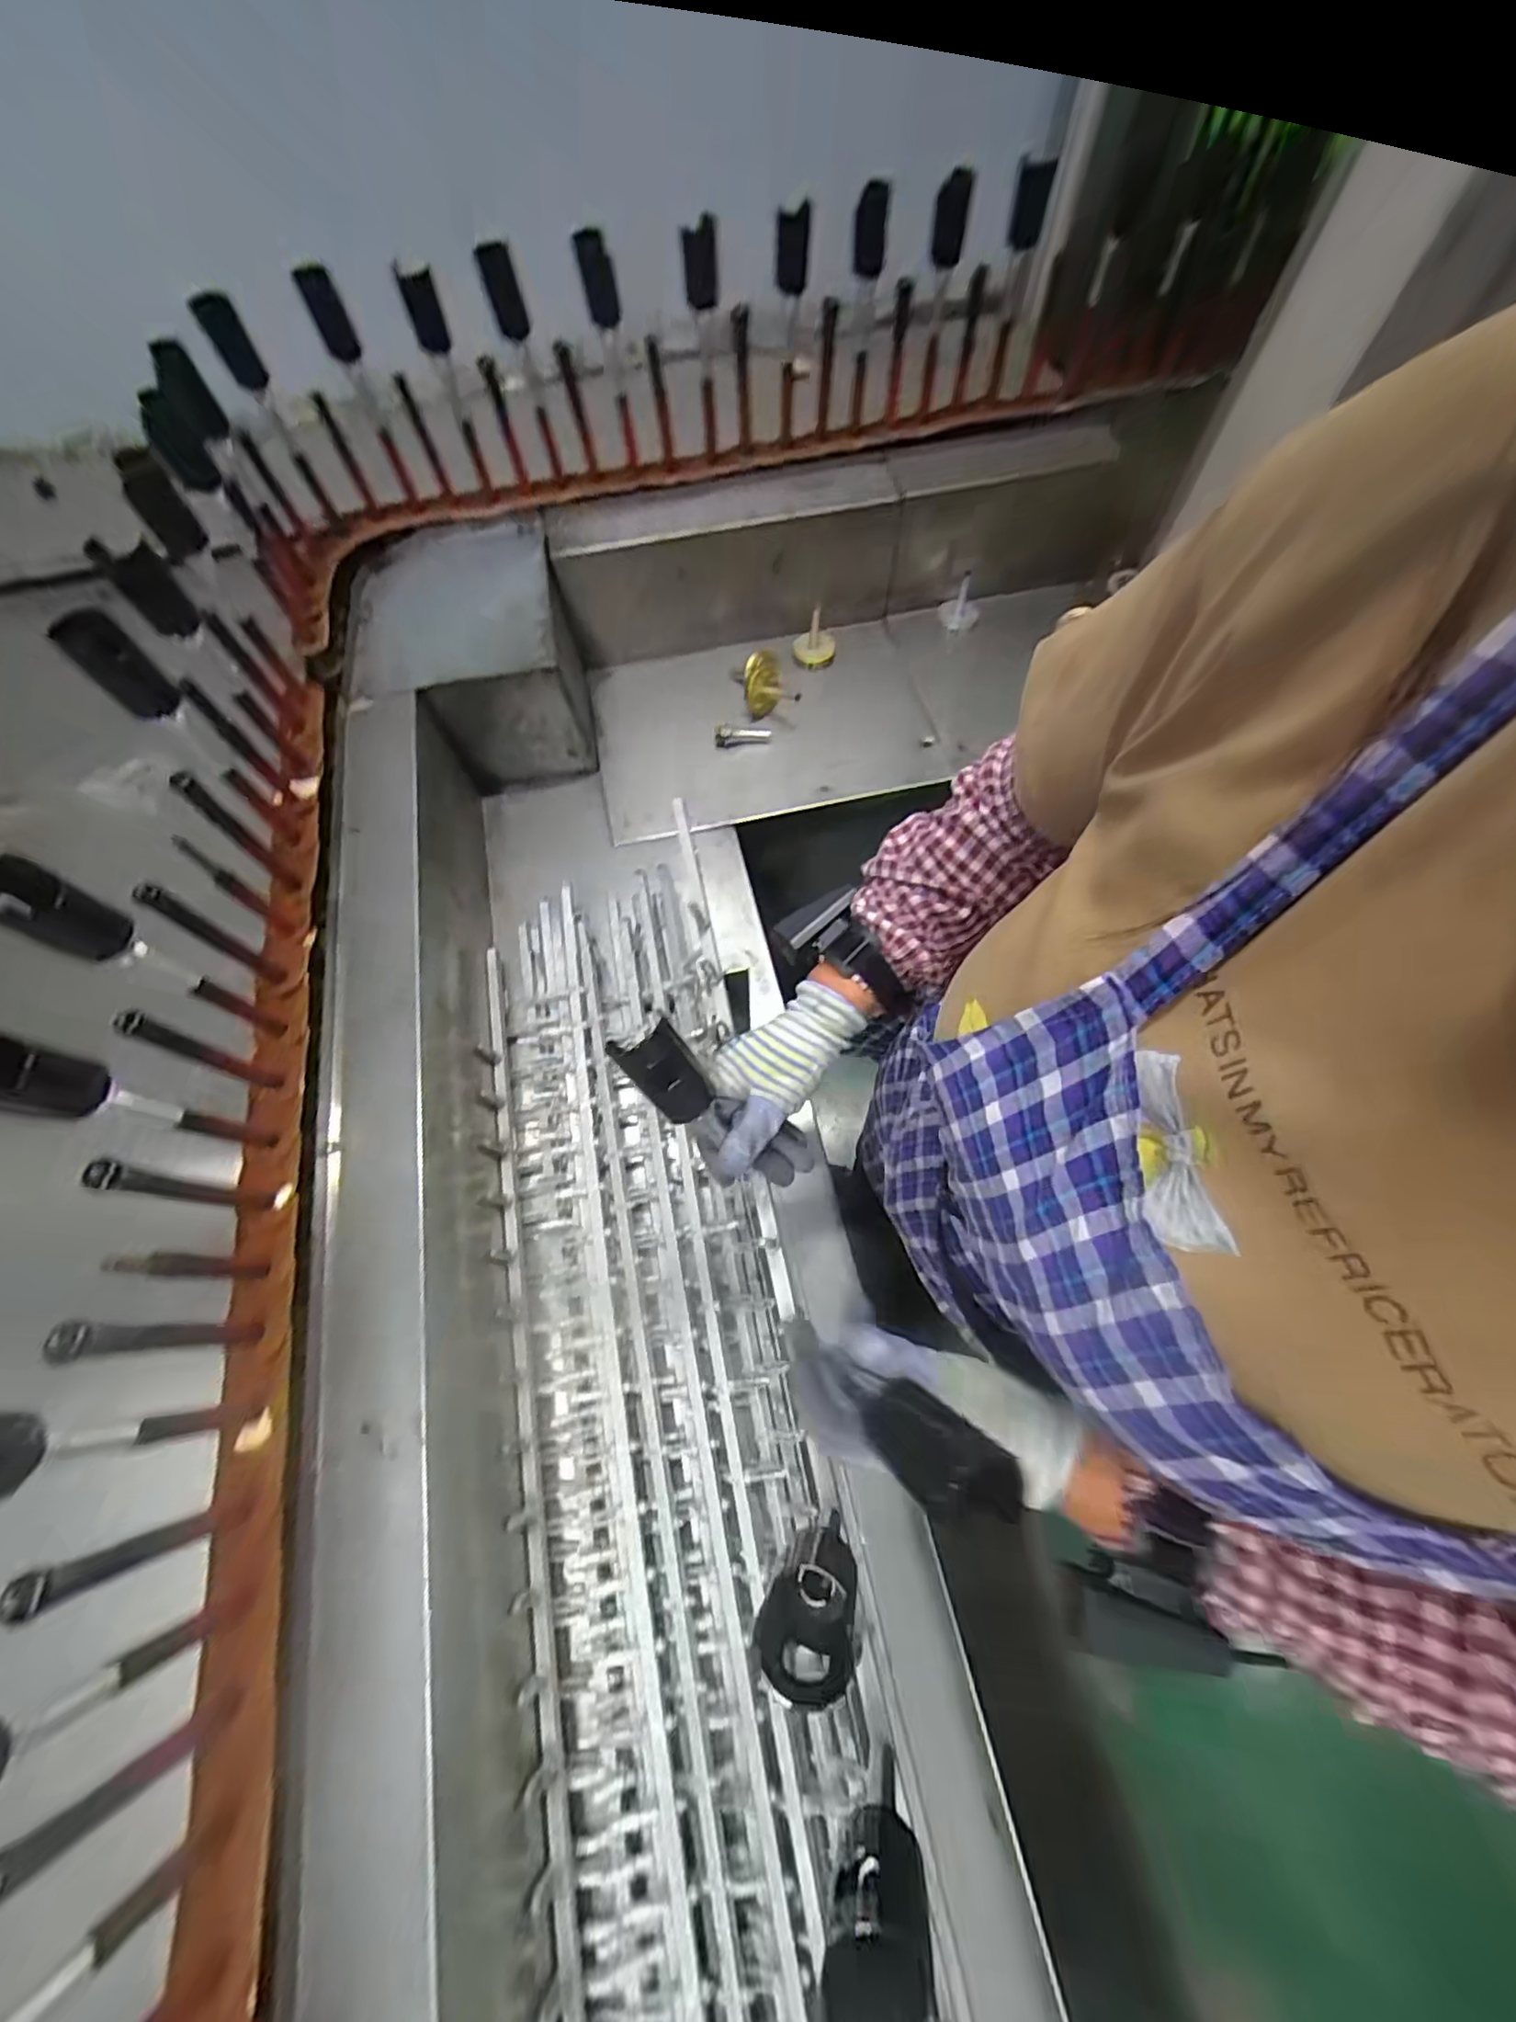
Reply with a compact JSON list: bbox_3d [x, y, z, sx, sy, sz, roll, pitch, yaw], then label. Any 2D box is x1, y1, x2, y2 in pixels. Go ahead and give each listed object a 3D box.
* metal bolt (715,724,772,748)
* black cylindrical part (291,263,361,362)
[{"bbox_3d":[-0.022,-0.420,0.985,0.087,0.026,0.020,-7,67,-16],"label":"metal bolt"},{"bbox_3d":[-0.472,-0.765,0.708,0.035,0.073,0.029,-26,69,-9],"label":"black cylindrical part"}]

